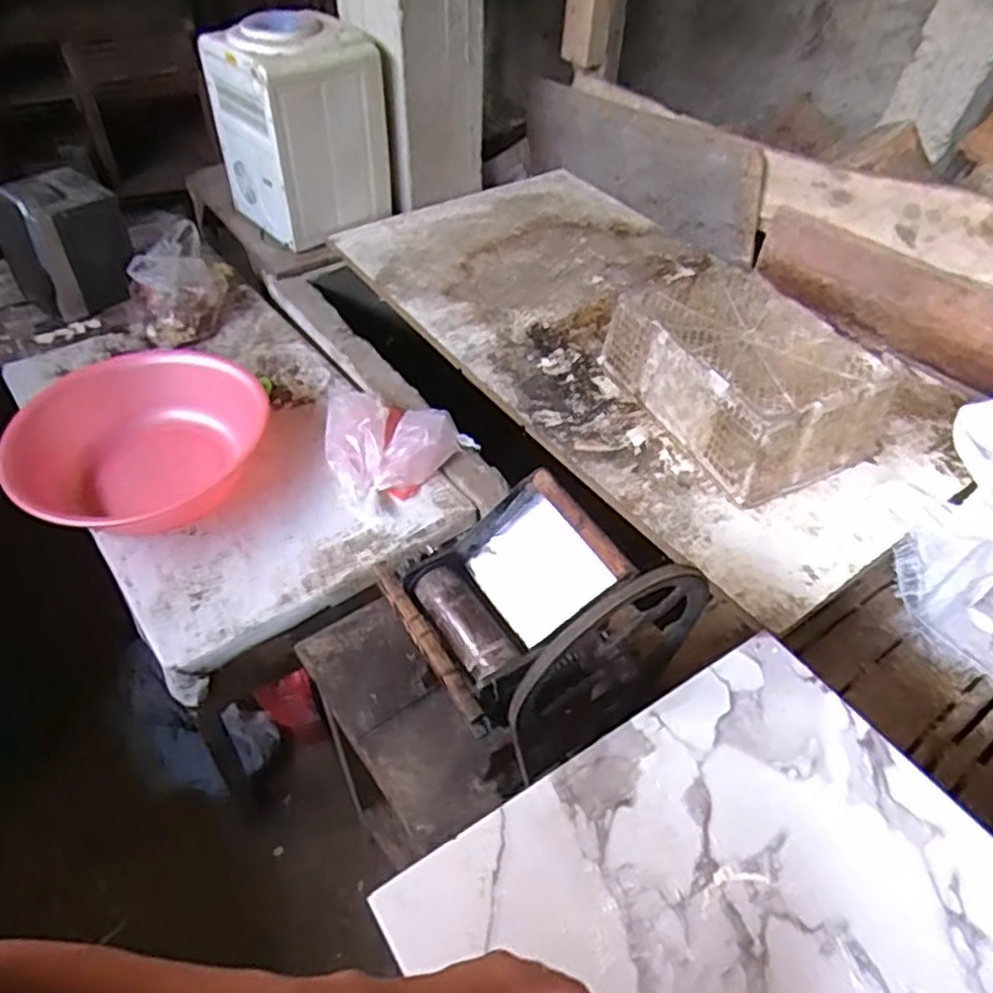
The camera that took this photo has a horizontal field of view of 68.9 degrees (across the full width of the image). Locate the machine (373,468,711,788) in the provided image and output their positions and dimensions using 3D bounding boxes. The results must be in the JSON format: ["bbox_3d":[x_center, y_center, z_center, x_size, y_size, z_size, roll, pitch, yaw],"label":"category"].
[{"bbox_3d":[0.054,0.159,0.865,0.294,0.346,0.261,-22,53,-25],"label":"machine"}]

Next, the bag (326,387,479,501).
[{"bbox_3d":[-0.209,-0.112,1.321,0.241,0.074,0.248,-32,58,-31],"label":"bag"}]

